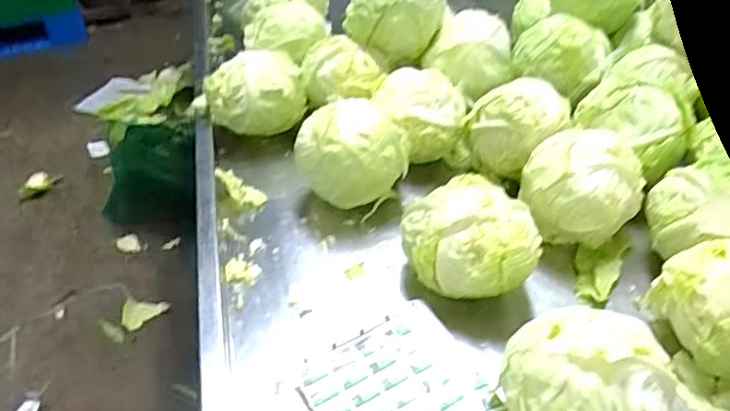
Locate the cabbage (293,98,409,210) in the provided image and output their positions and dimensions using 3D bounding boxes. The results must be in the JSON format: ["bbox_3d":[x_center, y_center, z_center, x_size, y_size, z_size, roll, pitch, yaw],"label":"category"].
[{"bbox_3d":[-0.017,-0.054,0.712,0.117,0.104,0.095,-16,41,-18],"label":"cabbage"}]

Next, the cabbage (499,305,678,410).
[{"bbox_3d":[0.167,0.136,0.463,0.121,0.095,0.099,1,38,2],"label":"cabbage"}]

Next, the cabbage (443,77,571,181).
[{"bbox_3d":[0.181,-0.084,0.759,0.111,0.110,0.100,-19,42,-22],"label":"cabbage"}]

